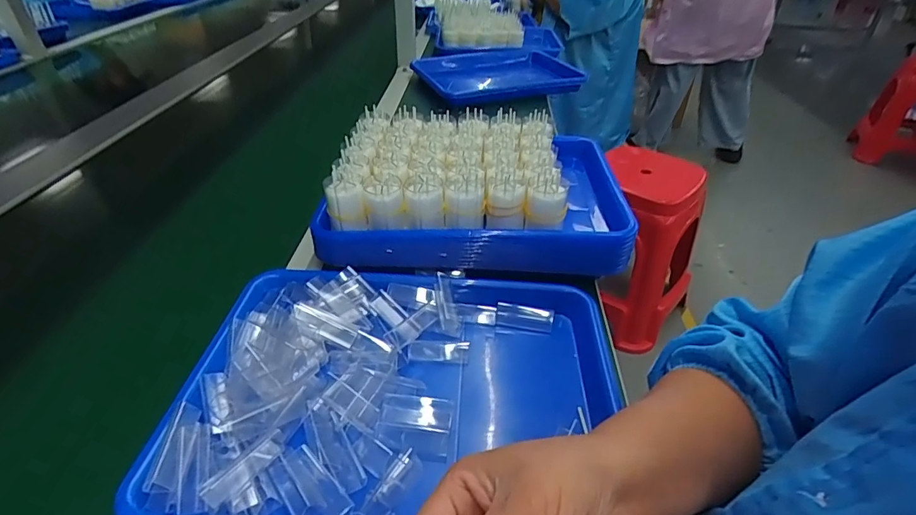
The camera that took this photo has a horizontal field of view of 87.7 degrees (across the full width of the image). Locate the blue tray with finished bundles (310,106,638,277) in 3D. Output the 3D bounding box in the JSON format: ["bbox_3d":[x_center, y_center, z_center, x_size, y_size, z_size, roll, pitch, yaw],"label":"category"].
[{"bbox_3d":[0.026,-0.086,0.570,0.339,0.095,0.238,2,37,1],"label":"blue tray with finished bundles"}]

